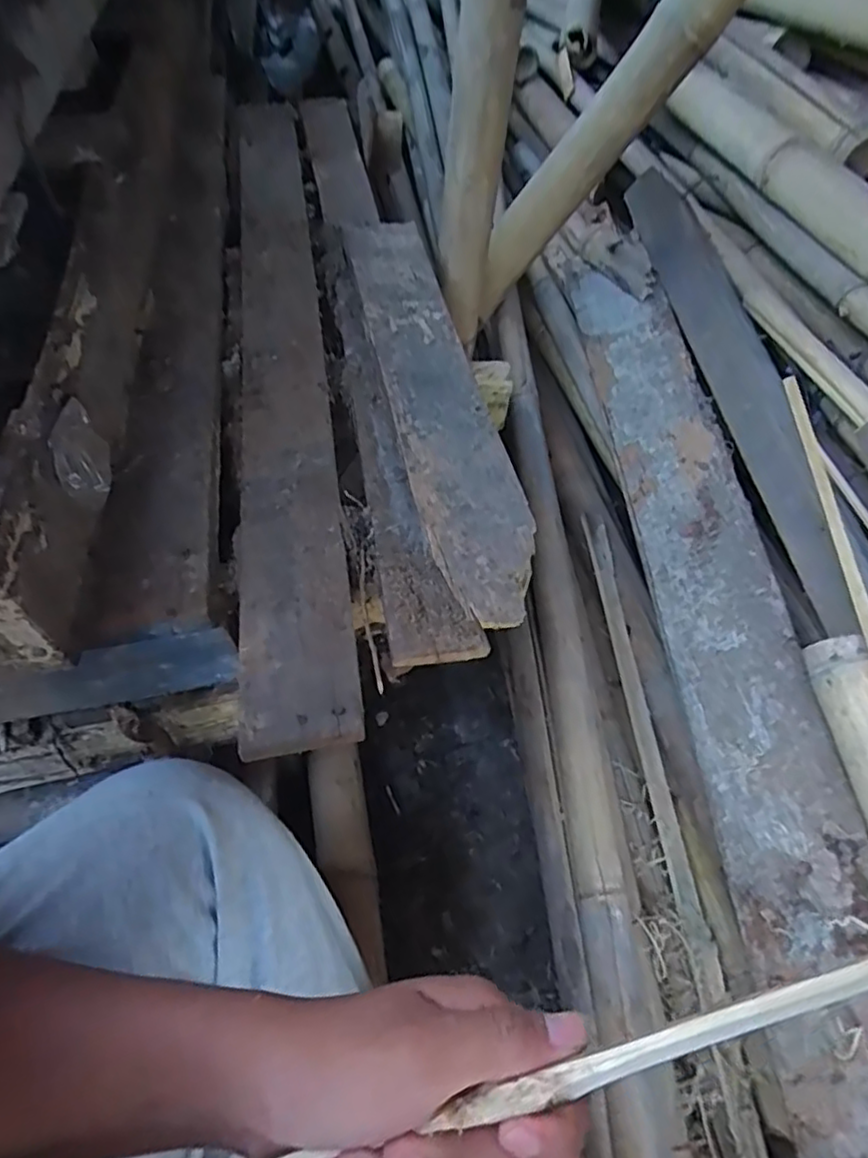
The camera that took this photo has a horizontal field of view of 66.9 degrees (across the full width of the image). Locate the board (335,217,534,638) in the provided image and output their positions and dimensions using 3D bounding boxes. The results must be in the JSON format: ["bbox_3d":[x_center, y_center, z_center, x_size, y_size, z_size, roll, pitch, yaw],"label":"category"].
[{"bbox_3d":[-0.006,-0.187,0.604,0.083,0.015,0.540,-11,55,-6],"label":"board"}]

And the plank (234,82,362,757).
[{"bbox_3d":[-0.157,-0.275,0.674,0.085,0.025,0.928,-8,55,-4],"label":"plank"}]

